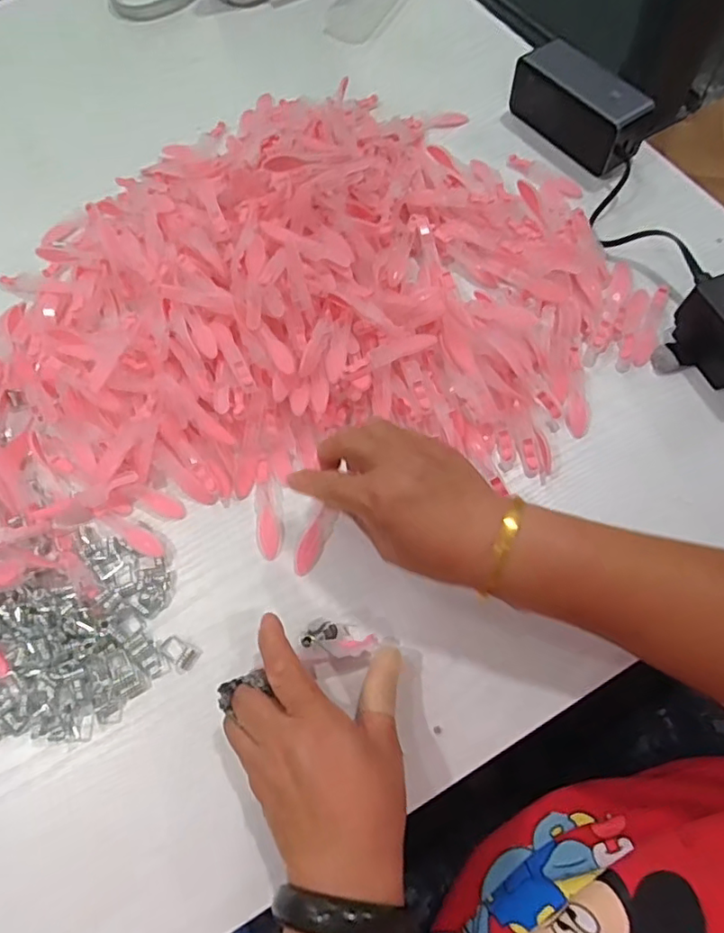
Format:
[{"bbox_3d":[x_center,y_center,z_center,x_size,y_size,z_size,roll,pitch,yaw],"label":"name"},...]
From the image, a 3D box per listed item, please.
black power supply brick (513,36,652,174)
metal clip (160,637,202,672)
[{"bbox_3d":[0.200,-0.330,0.513,0.050,0.051,0.128,-36,70,-12],"label":"black power supply brick"},{"bbox_3d":[-0.121,0.123,0.371,0.025,0.005,0.017,32,72,15],"label":"metal clip"}]

